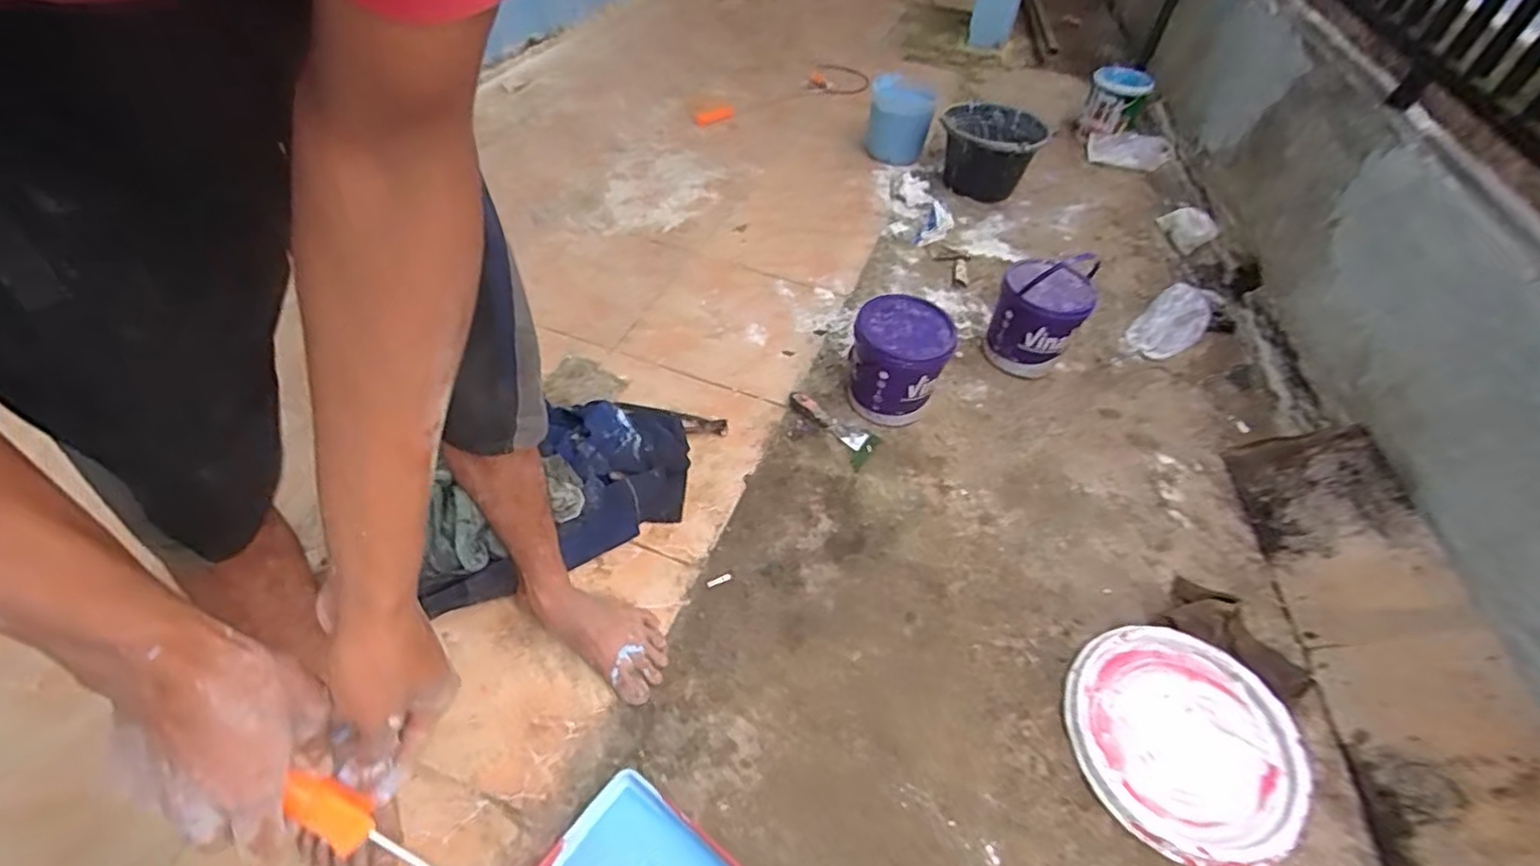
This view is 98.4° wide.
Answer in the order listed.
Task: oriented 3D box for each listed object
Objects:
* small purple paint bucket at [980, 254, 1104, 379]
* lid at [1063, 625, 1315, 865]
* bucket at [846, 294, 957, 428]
[{"bbox_3d":[0.555,-0.231,1.400,0.181,0.221,0.194,3,48,-3],"label":"small purple paint bucket"},{"bbox_3d":[0.584,0.431,0.933,0.313,0.043,0.295,3,48,-3],"label":"lid"},{"bbox_3d":[0.240,-0.130,1.294,0.178,0.201,0.165,3,48,-3],"label":"bucket"}]

